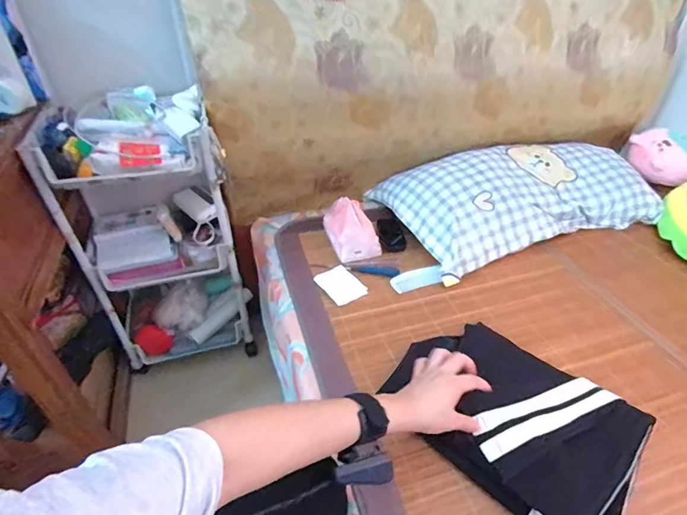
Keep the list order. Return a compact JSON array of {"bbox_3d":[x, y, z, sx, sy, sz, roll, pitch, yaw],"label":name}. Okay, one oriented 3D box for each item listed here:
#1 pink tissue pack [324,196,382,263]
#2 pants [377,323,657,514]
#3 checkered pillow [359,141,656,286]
[{"bbox_3d":[0.017,-0.065,0.873,0.089,0.078,0.141,-9,41,-12],"label":"pink tissue pack"},{"bbox_3d":[0.232,0.211,0.572,0.318,0.051,0.229,30,47,30],"label":"pants"},{"bbox_3d":[0.411,-0.158,0.964,0.578,0.125,0.326,-14,42,-18],"label":"checkered pillow"}]

